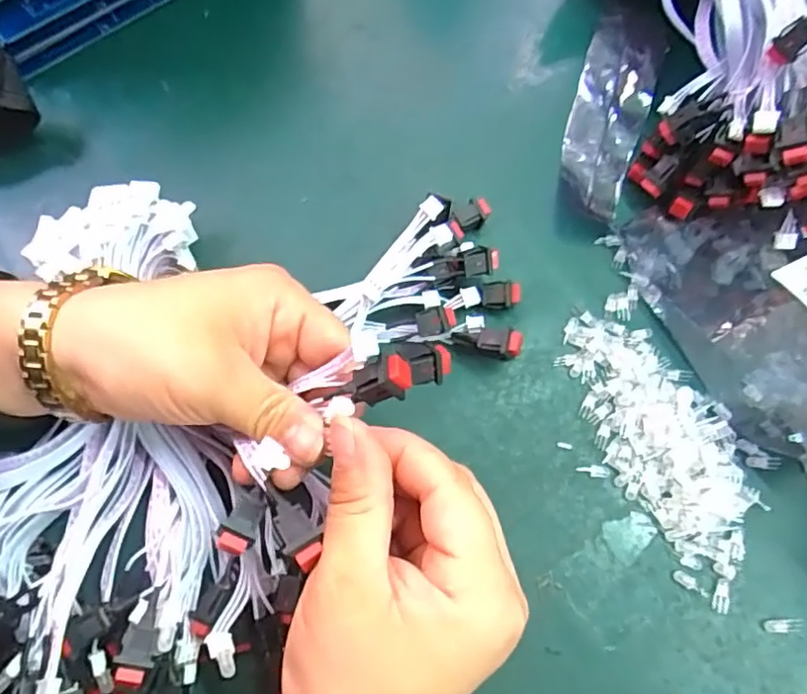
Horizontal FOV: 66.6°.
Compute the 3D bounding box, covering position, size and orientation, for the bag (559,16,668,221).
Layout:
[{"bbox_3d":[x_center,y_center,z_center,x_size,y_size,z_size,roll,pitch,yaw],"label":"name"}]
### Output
[{"bbox_3d":[0.119,-0.139,0.354,0.042,0.004,0.134,21,74,5],"label":"bag"}]

